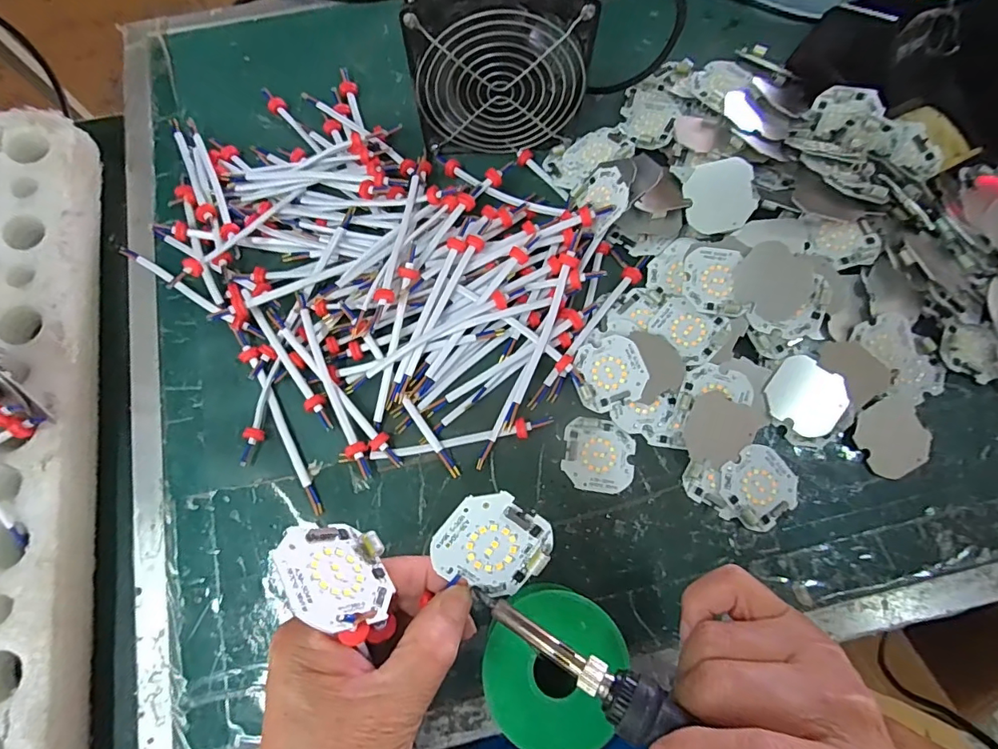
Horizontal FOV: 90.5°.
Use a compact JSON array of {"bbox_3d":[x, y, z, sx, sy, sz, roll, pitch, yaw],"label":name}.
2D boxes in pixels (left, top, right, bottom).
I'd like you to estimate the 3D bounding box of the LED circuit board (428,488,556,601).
[{"bbox_3d":[-0.003,0.075,0.217,0.045,0.006,0.043,38,93,-13],"label":"LED circuit board"}]

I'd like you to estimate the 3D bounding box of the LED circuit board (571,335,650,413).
[{"bbox_3d":[0.074,-0.002,0.331,0.048,0.007,0.045,-23,74,2],"label":"LED circuit board"}]

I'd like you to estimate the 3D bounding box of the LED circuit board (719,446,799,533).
[{"bbox_3d":[0.166,0.074,0.317,0.054,0.005,0.045,-42,79,-8],"label":"LED circuit board"}]

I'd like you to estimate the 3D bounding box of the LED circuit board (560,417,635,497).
[{"bbox_3d":[0.066,0.053,0.325,0.046,0.004,0.046,8,76,4],"label":"LED circuit board"}]

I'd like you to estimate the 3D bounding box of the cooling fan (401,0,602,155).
[{"bbox_3d":[0.001,-0.214,0.340,0.117,0.112,0.048,-1,76,1],"label":"cooling fan"}]

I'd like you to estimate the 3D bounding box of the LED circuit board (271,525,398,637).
[{"bbox_3d":[-0.064,0.078,0.196,0.005,0.047,0.044,-53,50,16],"label":"LED circuit board"}]

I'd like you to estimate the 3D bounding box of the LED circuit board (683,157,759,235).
[{"bbox_3d":[0.155,-0.125,0.346,0.046,0.004,0.049,-11,93,7],"label":"LED circuit board"}]

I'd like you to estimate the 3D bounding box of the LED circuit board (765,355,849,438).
[{"bbox_3d":[0.203,0.013,0.327,0.046,0.006,0.046,35,80,10],"label":"LED circuit board"}]

